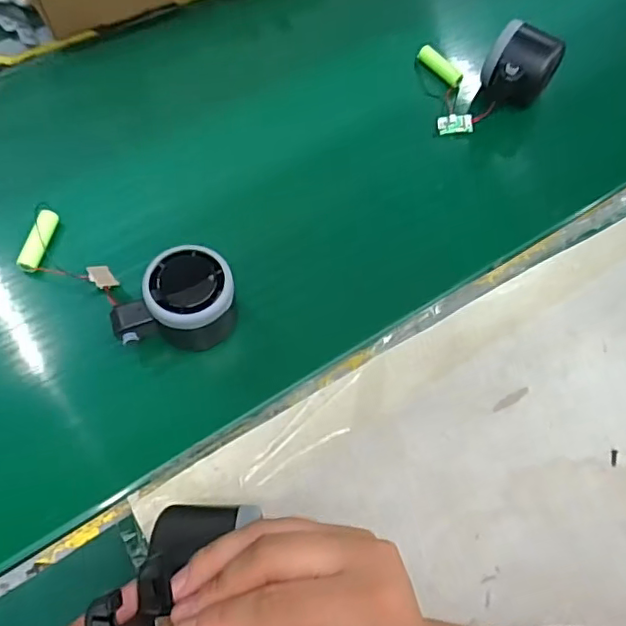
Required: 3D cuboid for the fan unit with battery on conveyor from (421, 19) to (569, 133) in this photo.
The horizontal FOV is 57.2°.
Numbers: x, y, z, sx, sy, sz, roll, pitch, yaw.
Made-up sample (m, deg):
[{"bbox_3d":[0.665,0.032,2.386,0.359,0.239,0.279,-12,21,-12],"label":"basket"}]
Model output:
[{"bbox_3d":[0.162,-0.220,0.513,0.104,0.056,0.094,-3,63,-4],"label":"fan unit with battery on conveyor"}]

